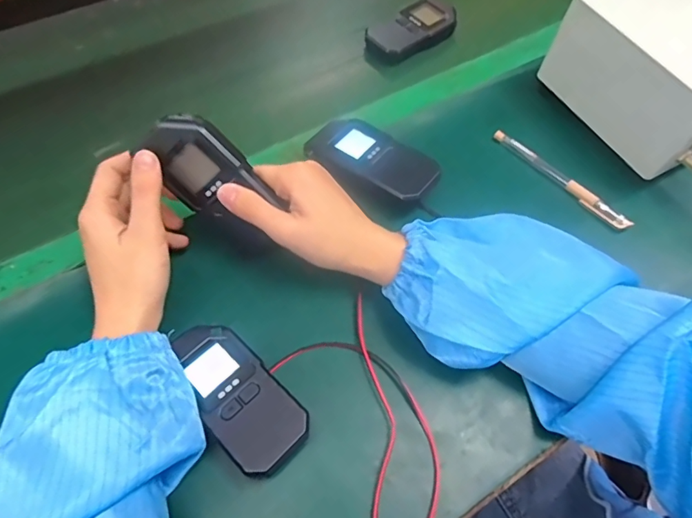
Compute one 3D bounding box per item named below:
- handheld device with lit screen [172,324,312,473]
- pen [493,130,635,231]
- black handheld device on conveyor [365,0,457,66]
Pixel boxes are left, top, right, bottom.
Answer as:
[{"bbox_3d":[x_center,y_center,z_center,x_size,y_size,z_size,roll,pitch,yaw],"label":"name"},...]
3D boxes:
[{"bbox_3d":[-0.076,0.094,0.334,0.053,0.026,0.114,-39,71,-22],"label":"handheld device with lit screen"},{"bbox_3d":[0.203,-0.078,0.459,0.014,0.013,0.148,-37,70,-21],"label":"pen"},{"bbox_3d":[0.075,-0.262,0.555,0.106,0.023,0.058,-32,68,-19],"label":"black handheld device on conveyor"}]

